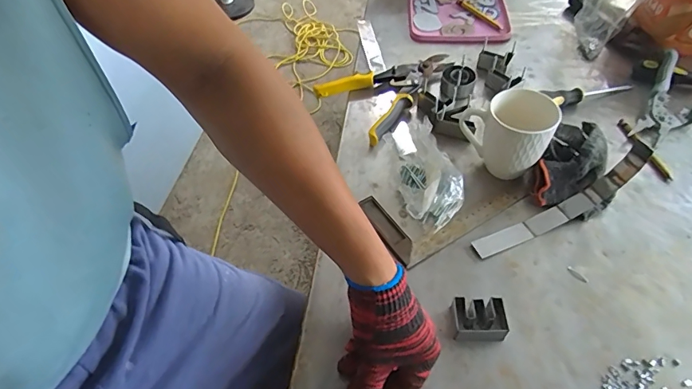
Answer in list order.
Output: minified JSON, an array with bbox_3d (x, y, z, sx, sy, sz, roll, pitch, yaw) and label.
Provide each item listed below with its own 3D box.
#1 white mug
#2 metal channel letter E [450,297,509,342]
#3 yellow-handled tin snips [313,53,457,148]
[{"bbox_3d":[0.216,-0.081,0.595,0.076,0.112,0.108,-35,58,-22],"label":"white mug"},{"bbox_3d":[0.144,0.134,0.480,0.052,0.027,0.037,0,52,3],"label":"metal channel letter E"},{"bbox_3d":[0.075,-0.180,0.733,0.209,0.031,0.156,-33,57,-21],"label":"yellow-handled tin snips"}]

